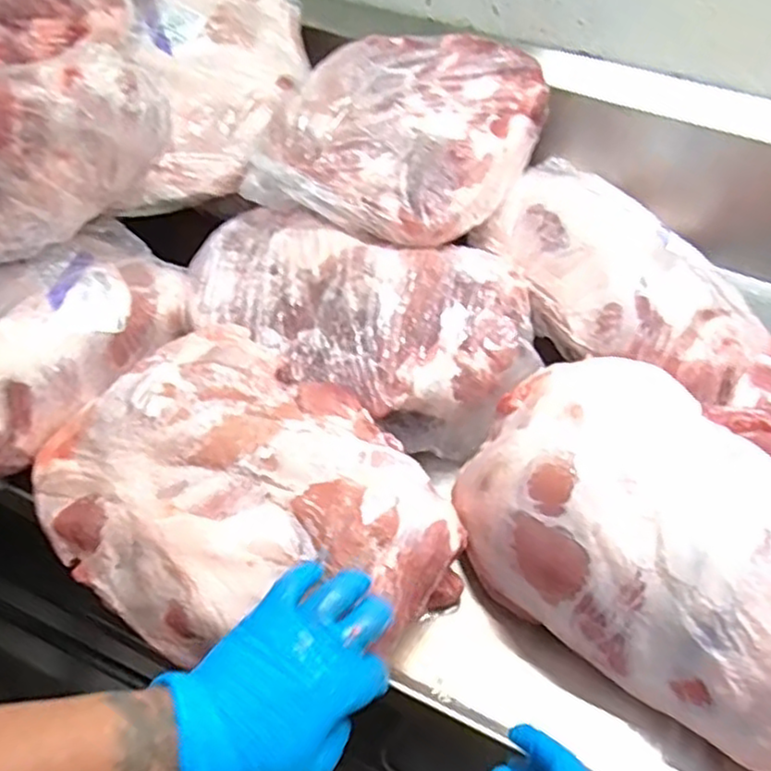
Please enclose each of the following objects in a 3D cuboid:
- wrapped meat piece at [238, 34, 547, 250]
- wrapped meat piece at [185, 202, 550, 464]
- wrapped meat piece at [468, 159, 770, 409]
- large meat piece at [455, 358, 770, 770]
[{"bbox_3d":[0.023,-0.283,0.774,0.242,0.104,0.305,25,49,18],"label":"wrapped meat piece"},{"bbox_3d":[-0.039,-0.070,0.694,0.363,0.108,0.201,24,49,17],"label":"wrapped meat piece"},{"bbox_3d":[0.245,-0.118,0.735,0.177,0.092,0.309,-33,57,-31],"label":"wrapped meat piece"},{"bbox_3d":[0.222,0.111,0.541,0.335,0.126,0.199,32,51,23],"label":"large meat piece"}]

